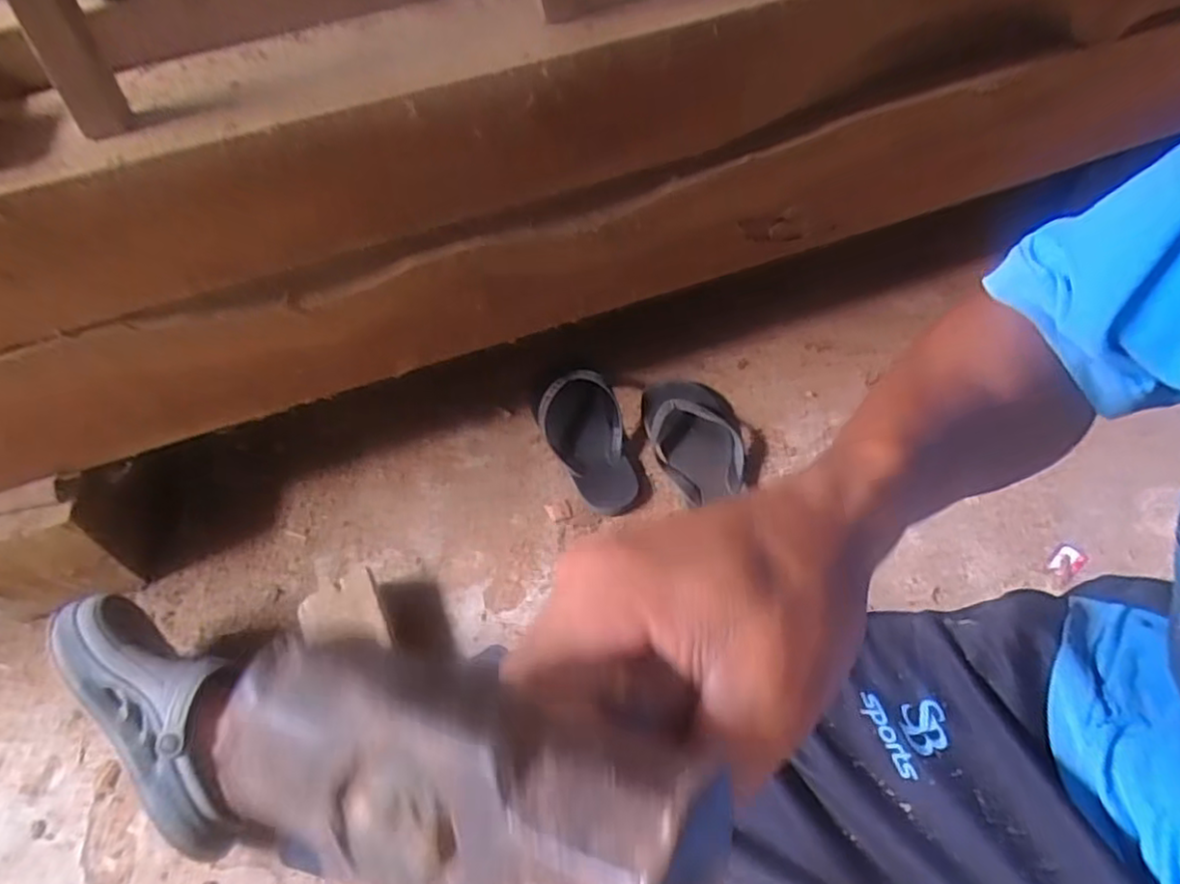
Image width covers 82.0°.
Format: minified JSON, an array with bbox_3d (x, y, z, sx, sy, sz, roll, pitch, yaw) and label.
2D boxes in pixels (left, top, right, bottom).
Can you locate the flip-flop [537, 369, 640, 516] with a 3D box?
[{"bbox_3d":[-0.002,0.001,0.837,0.109,0.045,0.192,-14,54,-6],"label":"flip-flop"}]

